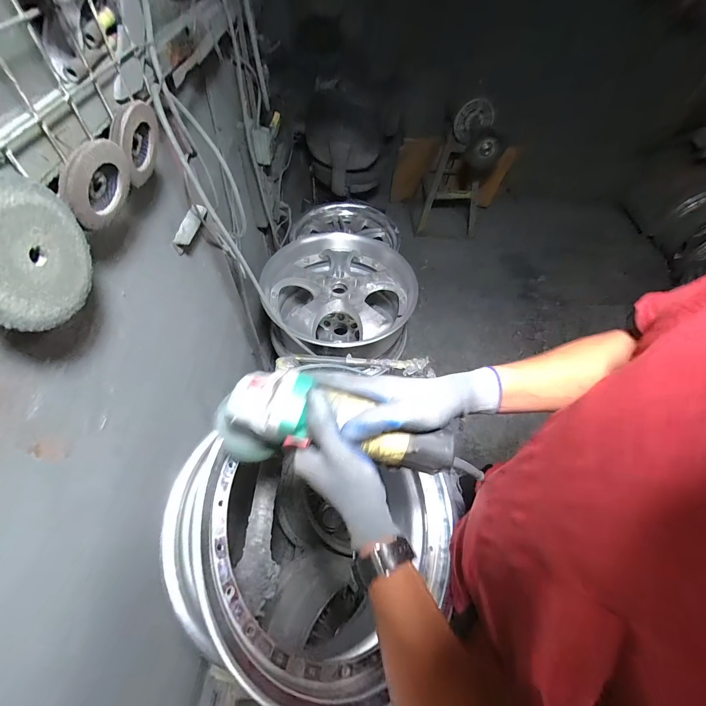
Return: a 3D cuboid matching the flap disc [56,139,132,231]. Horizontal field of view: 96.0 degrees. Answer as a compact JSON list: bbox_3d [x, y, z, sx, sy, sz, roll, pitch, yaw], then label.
[{"bbox_3d":[-0.287,-0.193,0.360,0.013,0.087,0.097,22,66,-9],"label":"flap disc"}]

